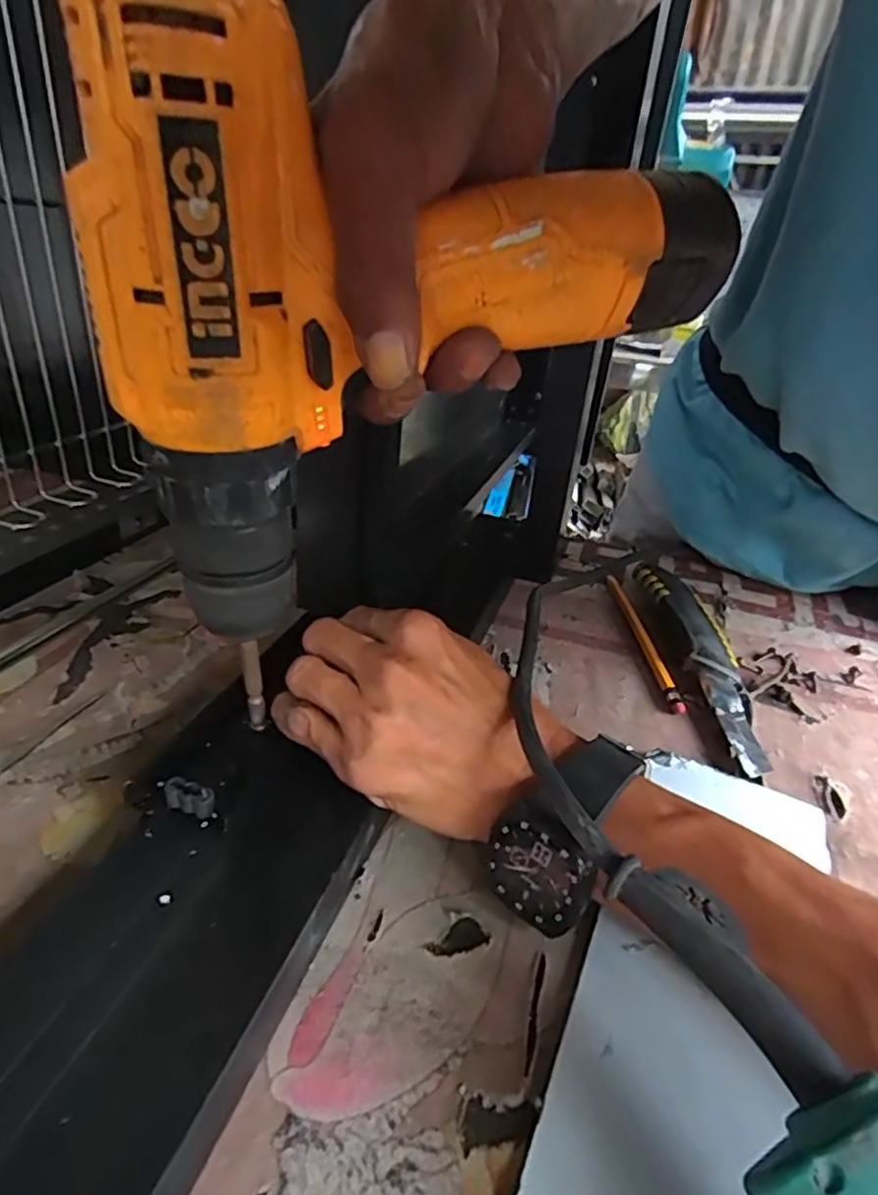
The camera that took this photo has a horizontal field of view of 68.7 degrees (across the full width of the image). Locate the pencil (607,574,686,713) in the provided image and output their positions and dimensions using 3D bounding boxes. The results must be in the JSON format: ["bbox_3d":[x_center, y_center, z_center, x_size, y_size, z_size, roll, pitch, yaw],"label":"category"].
[{"bbox_3d":[0.131,0.024,0.414,0.011,0.006,0.148,3,30,-3],"label":"pencil"}]

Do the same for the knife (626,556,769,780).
[{"bbox_3d":[0.161,0.029,0.391,0.032,0.024,0.197,3,30,-4],"label":"knife"}]

